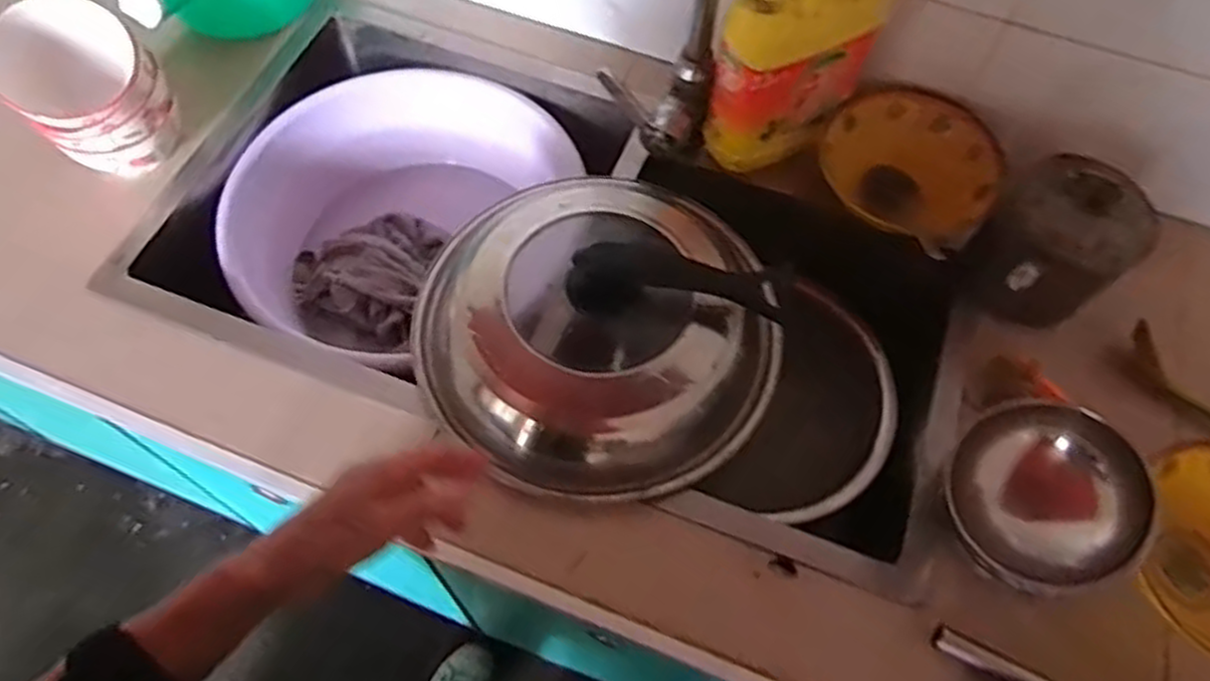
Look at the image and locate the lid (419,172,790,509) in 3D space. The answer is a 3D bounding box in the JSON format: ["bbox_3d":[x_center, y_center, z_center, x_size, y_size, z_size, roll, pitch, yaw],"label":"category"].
[{"bbox_3d":[0.002,-0.008,0.663,0.292,0.111,0.274,1,62,-2],"label":"lid"}]

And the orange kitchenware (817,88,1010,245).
[{"bbox_3d":[0.303,-0.177,0.766,0.164,0.080,0.131,25,64,11],"label":"orange kitchenware"}]

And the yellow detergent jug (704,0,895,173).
[{"bbox_3d":[0.179,-0.258,0.678,0.153,0.215,0.063,-20,65,-12],"label":"yellow detergent jug"}]

